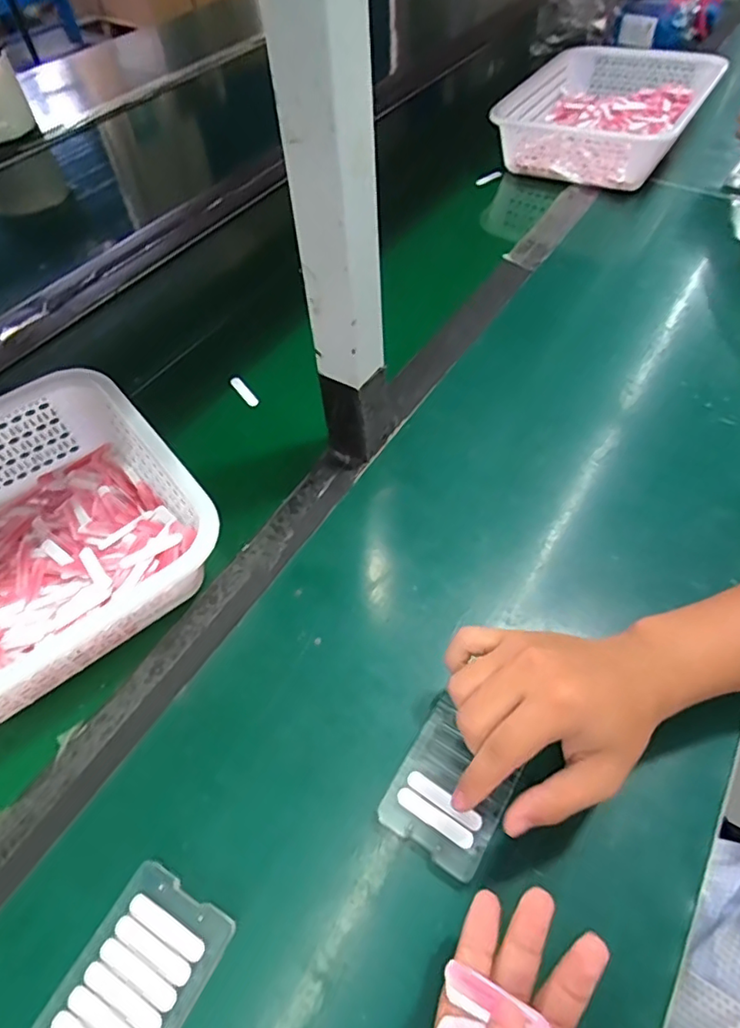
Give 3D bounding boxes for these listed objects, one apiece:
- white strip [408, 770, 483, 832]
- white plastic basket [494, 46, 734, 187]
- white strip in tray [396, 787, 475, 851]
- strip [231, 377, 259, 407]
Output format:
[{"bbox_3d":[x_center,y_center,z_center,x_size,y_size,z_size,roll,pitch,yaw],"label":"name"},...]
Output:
[{"bbox_3d":[0.047,0.182,0.358,0.052,0.004,0.011,29,61,23],"label":"white strip"},{"bbox_3d":[0.374,-0.647,0.903,0.272,0.076,0.371,24,58,19],"label":"white plastic basket"},{"bbox_3d":[0.041,0.190,0.352,0.051,0.005,0.011,27,60,21],"label":"white strip in tray"},{"bbox_3d":[-0.135,-0.132,0.605,0.012,0.004,0.050,-48,63,9],"label":"strip"}]

